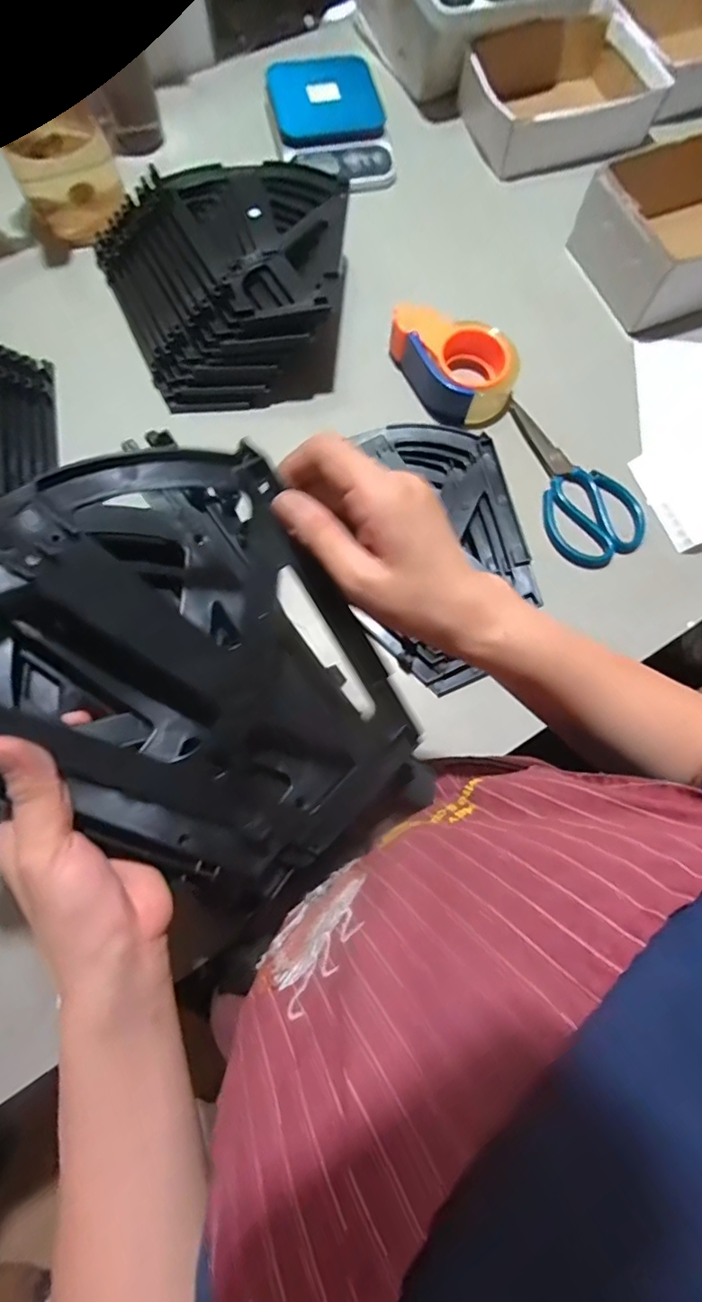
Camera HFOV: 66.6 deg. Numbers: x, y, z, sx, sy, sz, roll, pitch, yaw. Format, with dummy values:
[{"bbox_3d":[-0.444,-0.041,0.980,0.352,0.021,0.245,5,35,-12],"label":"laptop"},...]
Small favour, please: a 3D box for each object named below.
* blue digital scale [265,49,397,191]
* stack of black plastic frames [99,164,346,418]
[{"bbox_3d":[-0.033,-0.717,0.725,0.157,0.038,0.191,-11,76,-5],"label":"blue digital scale"},{"bbox_3d":[-0.131,-0.430,0.610,0.280,0.082,0.294,-21,77,-7],"label":"stack of black plastic frames"}]

